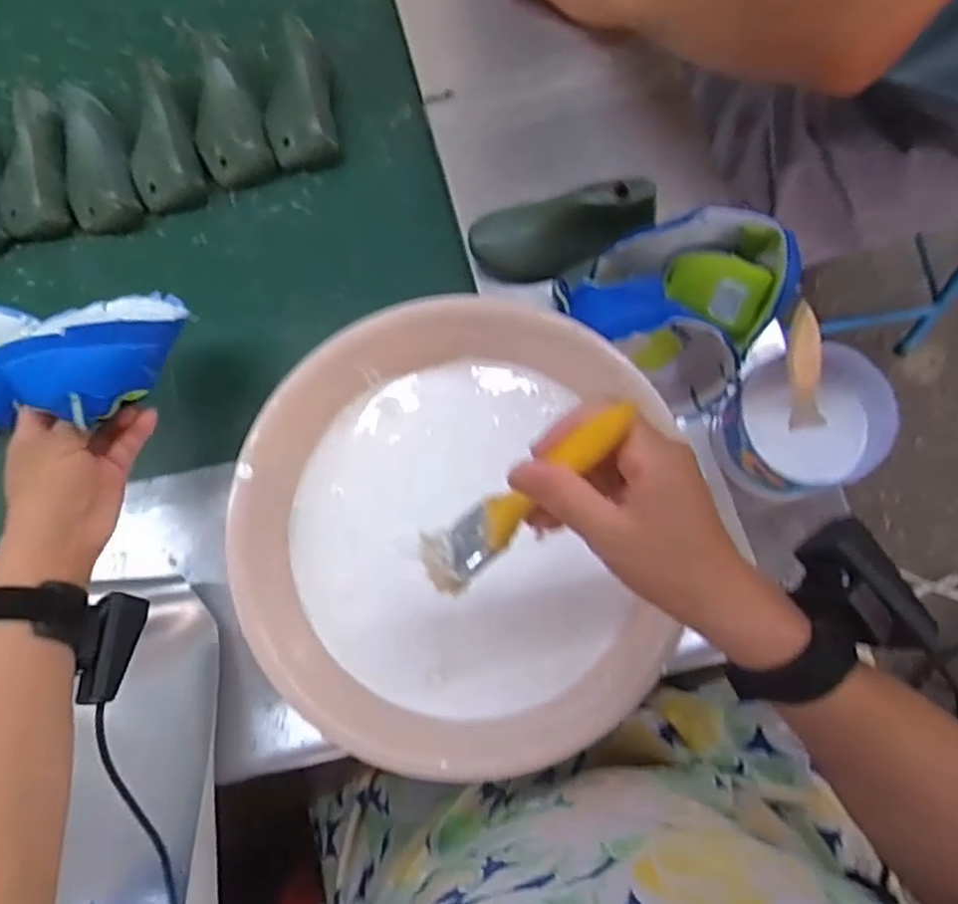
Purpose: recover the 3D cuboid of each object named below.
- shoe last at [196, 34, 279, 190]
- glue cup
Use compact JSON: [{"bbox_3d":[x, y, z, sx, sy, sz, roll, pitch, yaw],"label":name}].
[{"bbox_3d":[-0.249,-0.330,0.684,0.073,0.055,0.129,-25,80,-1],"label":"shoe last"},{"bbox_3d":[0.239,-0.018,0.530,0.104,0.088,0.096,0,80,2],"label":"glue cup"}]

